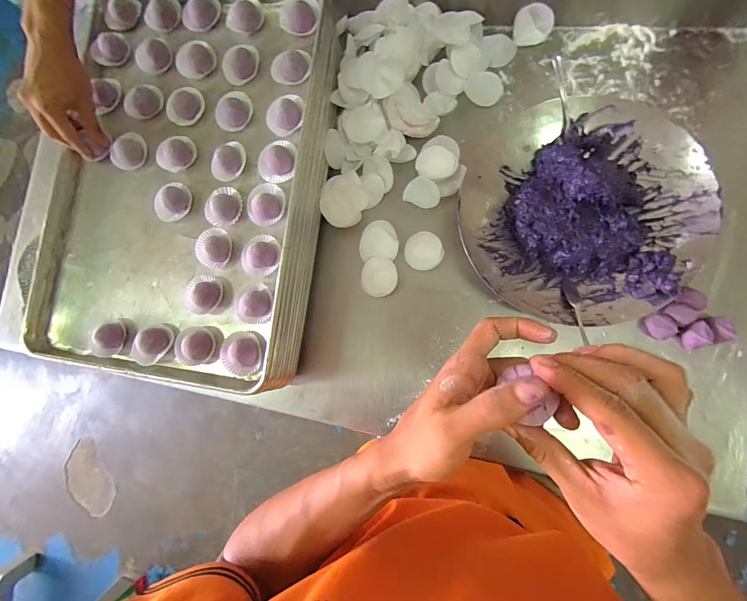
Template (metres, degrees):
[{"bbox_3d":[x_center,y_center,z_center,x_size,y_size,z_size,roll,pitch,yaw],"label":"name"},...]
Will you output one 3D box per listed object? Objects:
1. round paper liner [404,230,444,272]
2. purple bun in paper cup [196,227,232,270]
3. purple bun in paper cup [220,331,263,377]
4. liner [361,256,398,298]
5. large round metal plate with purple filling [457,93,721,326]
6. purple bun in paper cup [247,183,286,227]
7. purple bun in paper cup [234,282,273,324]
[{"bbox_3d":[0.079,-0.078,0.501,0.057,0.004,0.059,-24,91,7],"label":"round paper liner"},{"bbox_3d":[-0.233,-0.077,0.457,0.049,0.023,0.057,17,88,10],"label":"purple bun in paper cup"},{"bbox_3d":[-0.182,0.074,0.437,0.054,0.028,0.059,-1,84,9],"label":"purple bun in paper cup"},{"bbox_3d":[0.009,-0.038,0.505,0.055,0.006,0.061,5,85,10],"label":"liner"},{"bbox_3d":[0.280,-0.123,0.444,0.300,0.062,0.297,-1,84,9],"label":"large round metal plate with purple filling"},{"bbox_3d":[-0.152,-0.136,0.452,0.055,0.023,0.060,-1,84,9],"label":"purple bun in paper cup"},{"bbox_3d":[-0.169,0.003,0.439,0.055,0.025,0.055,6,86,10],"label":"purple bun in paper cup"}]

